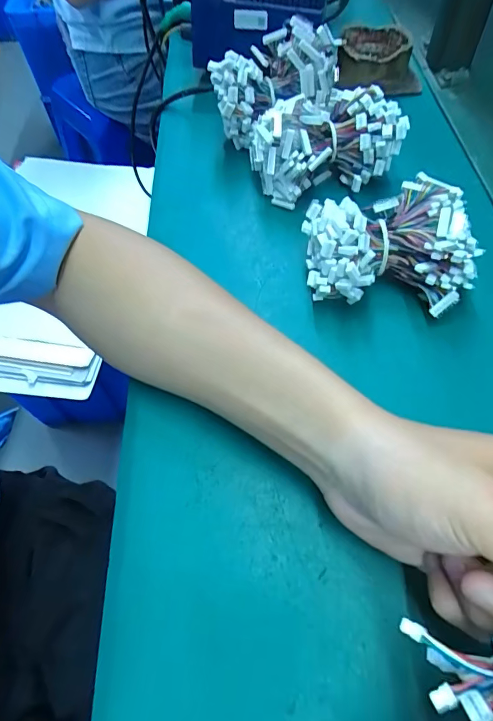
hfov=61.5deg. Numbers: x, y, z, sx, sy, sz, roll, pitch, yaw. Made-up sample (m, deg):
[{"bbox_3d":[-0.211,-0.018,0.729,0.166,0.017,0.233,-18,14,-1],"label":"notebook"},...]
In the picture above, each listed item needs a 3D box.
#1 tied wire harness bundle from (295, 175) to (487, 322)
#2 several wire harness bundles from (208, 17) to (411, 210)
[{"bbox_3d":[0.102,-0.091,0.311,0.121,0.055,0.106,6,60,7],"label":"tied wire harness bundle"},{"bbox_3d":[0.052,-0.215,0.371,0.121,0.084,0.174,-22,60,-9],"label":"several wire harness bundles"}]

